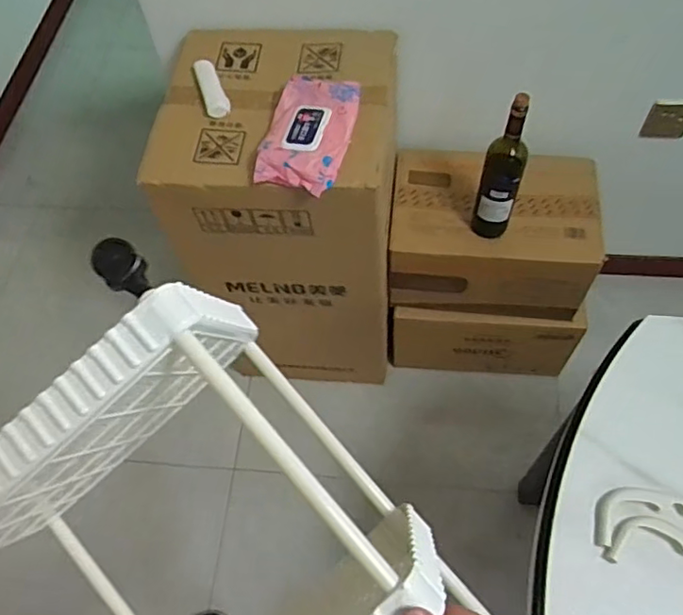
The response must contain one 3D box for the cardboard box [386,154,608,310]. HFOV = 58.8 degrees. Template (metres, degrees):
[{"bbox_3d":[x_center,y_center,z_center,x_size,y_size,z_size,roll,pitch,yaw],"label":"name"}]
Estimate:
[{"bbox_3d":[0.325,-0.171,1.335,0.421,0.184,0.294,6,61,7],"label":"cardboard box"}]

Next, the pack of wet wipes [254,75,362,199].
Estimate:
[{"bbox_3d":[-0.052,-0.282,0.960,0.135,0.037,0.223,8,62,9],"label":"pack of wet wipes"}]

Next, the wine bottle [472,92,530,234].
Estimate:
[{"bbox_3d":[0.291,-0.236,1.104,0.074,0.305,0.065,18,63,14],"label":"wine bottle"}]

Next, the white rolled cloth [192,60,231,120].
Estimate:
[{"bbox_3d":[-0.223,-0.378,1.043,0.039,0.028,0.120,-17,61,-6],"label":"white rolled cloth"}]

